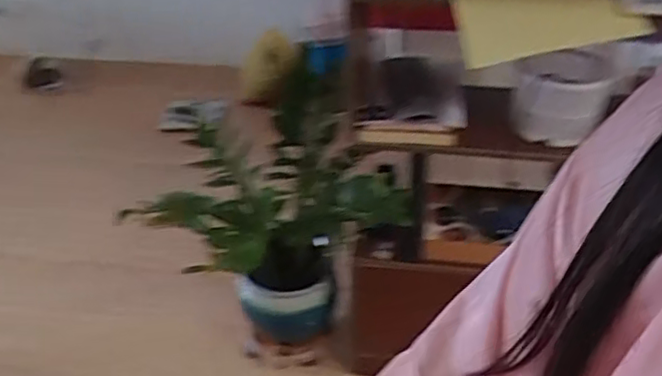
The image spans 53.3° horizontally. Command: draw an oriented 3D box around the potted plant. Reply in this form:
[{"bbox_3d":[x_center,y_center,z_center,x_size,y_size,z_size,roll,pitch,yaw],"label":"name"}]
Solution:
[{"bbox_3d":[-0.099,0.131,1.502,0.495,0.565,0.566,3,34,5],"label":"potted plant"}]

